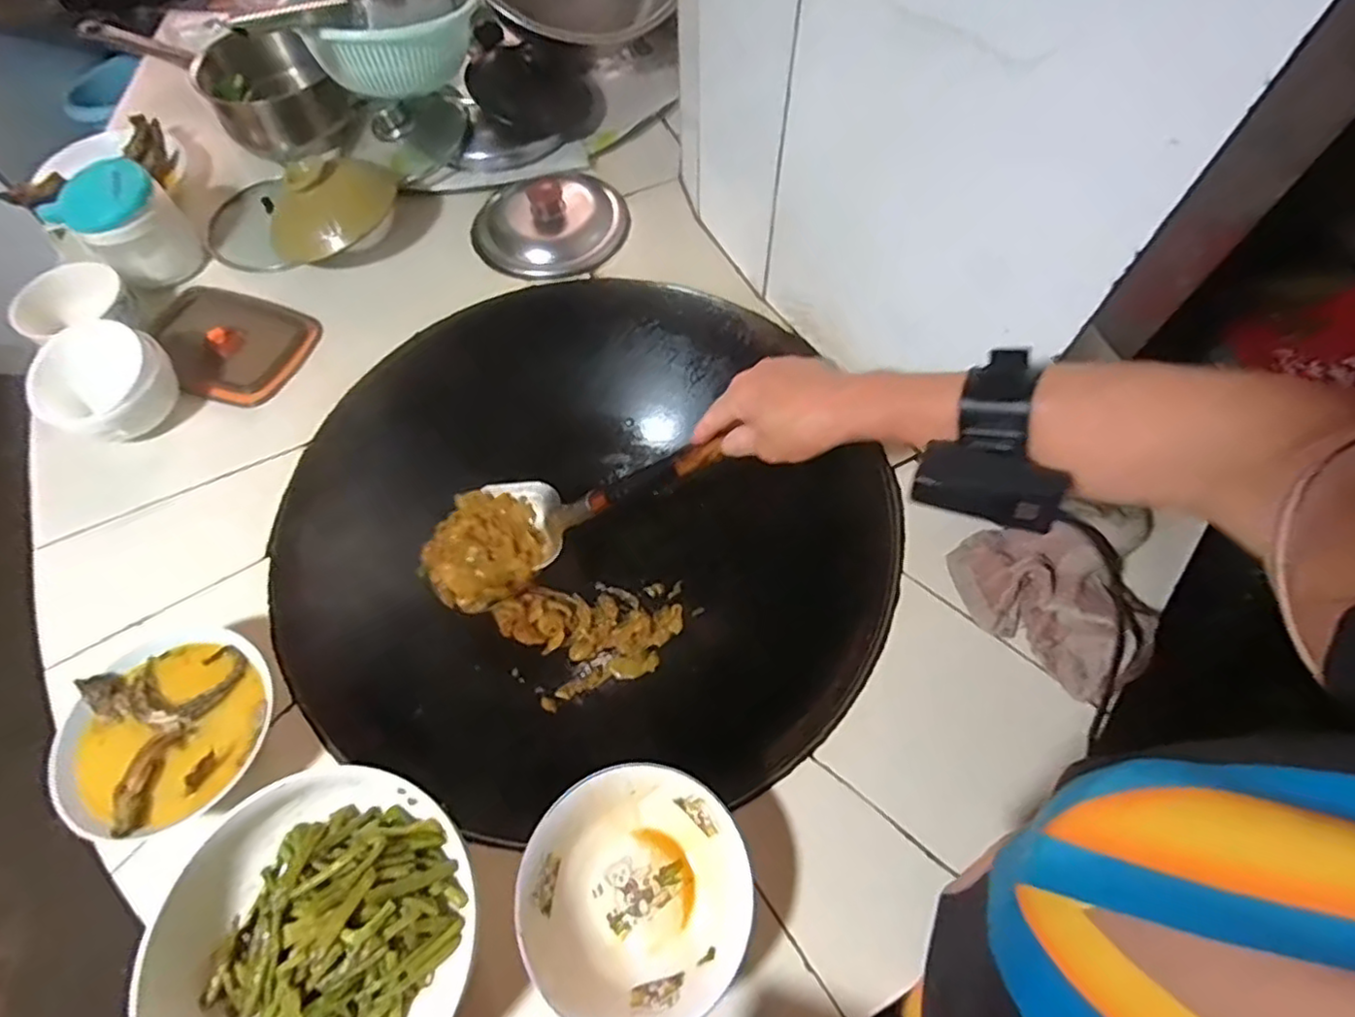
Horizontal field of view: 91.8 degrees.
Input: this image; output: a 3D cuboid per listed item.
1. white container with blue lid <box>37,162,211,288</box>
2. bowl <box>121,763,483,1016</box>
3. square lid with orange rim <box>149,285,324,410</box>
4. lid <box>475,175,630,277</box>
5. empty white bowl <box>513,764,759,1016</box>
[{"bbox_3d":[-0.620,-0.312,0.733,0.085,0.106,0.117,37,69,18],"label":"white container with blue lid"},{"bbox_3d":[-0.235,0.279,0.431,0.189,0.064,0.197,-1,62,1],"label":"bowl"},{"bbox_3d":[-0.495,-0.181,0.719,0.173,0.027,0.126,16,64,9],"label":"square lid with orange rim"},{"bbox_3d":[-0.158,-0.346,0.792,0.183,0.052,0.156,3,62,3],"label":"lid"},{"bbox_3d":[-0.027,0.262,0.451,0.151,0.050,0.148,-1,62,1],"label":"empty white bowl"}]

